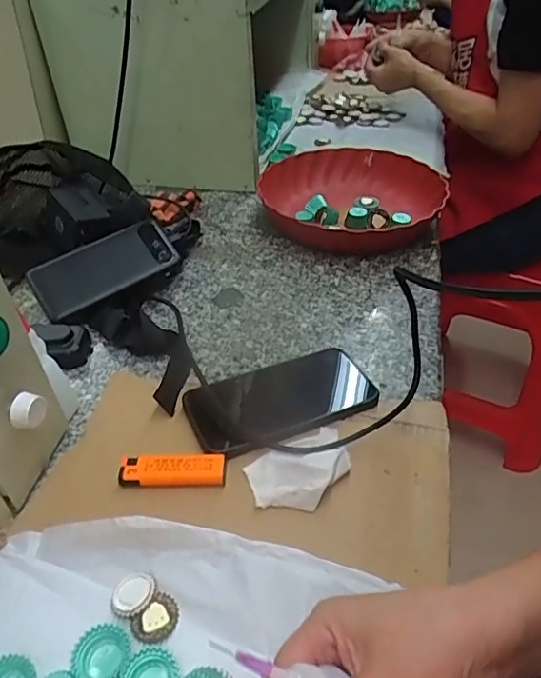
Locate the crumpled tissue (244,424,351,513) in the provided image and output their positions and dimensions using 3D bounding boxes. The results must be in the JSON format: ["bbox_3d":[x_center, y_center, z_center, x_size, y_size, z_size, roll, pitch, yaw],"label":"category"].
[{"bbox_3d":[0.025,0.098,0.410,0.086,0.020,0.060,-29,47,-29],"label":"crumpled tissue"}]

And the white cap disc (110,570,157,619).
[{"bbox_3d":[-0.087,0.161,0.337,0.025,0.004,0.029,15,43,19],"label":"white cap disc"}]

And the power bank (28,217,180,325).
[{"bbox_3d":[-0.181,-0.080,0.585,0.153,0.015,0.070,-29,75,-19],"label":"power bank"}]

